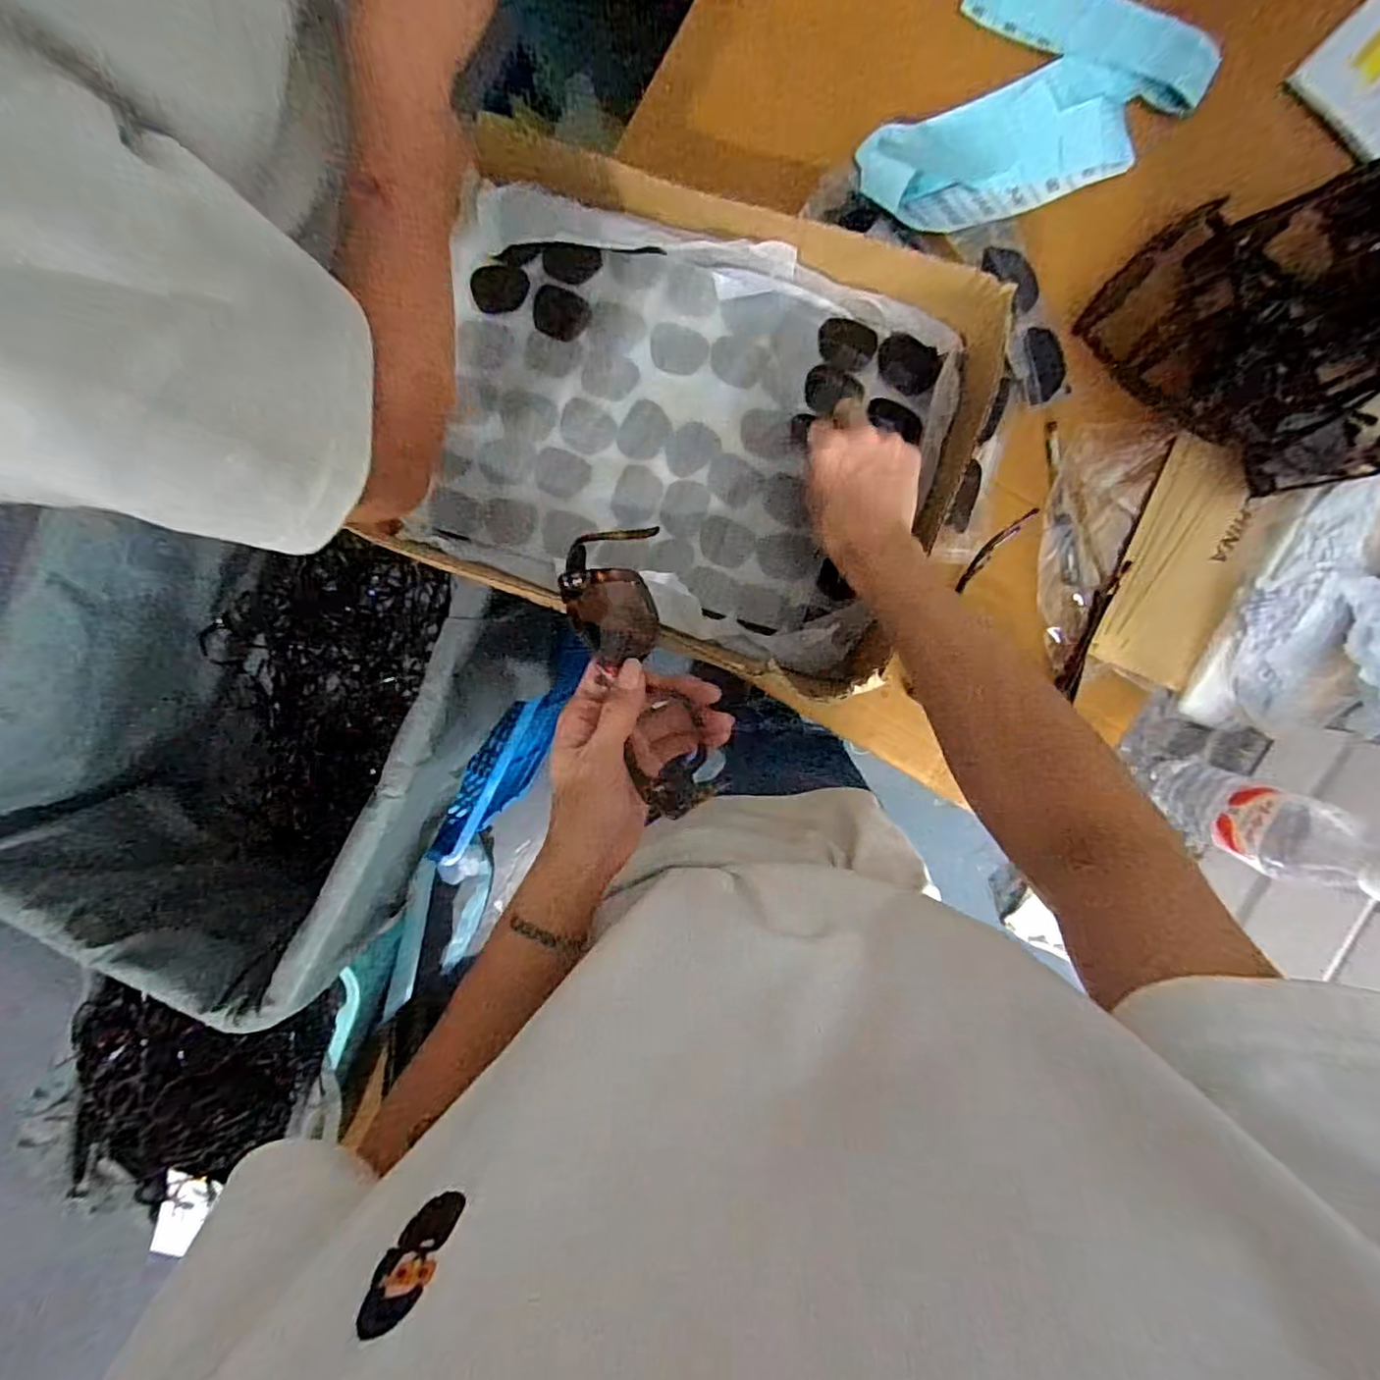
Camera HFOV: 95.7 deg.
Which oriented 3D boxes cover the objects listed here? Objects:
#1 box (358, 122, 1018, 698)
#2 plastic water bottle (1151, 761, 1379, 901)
[{"bbox_3d":[-0.008,-0.218,0.510,0.433,0.096,0.328,18,95,-1],"label":"box"},{"bbox_3d":[0.449,0.106,0.484,0.064,0.219,0.062,14,96,-1],"label":"plastic water bottle"}]

